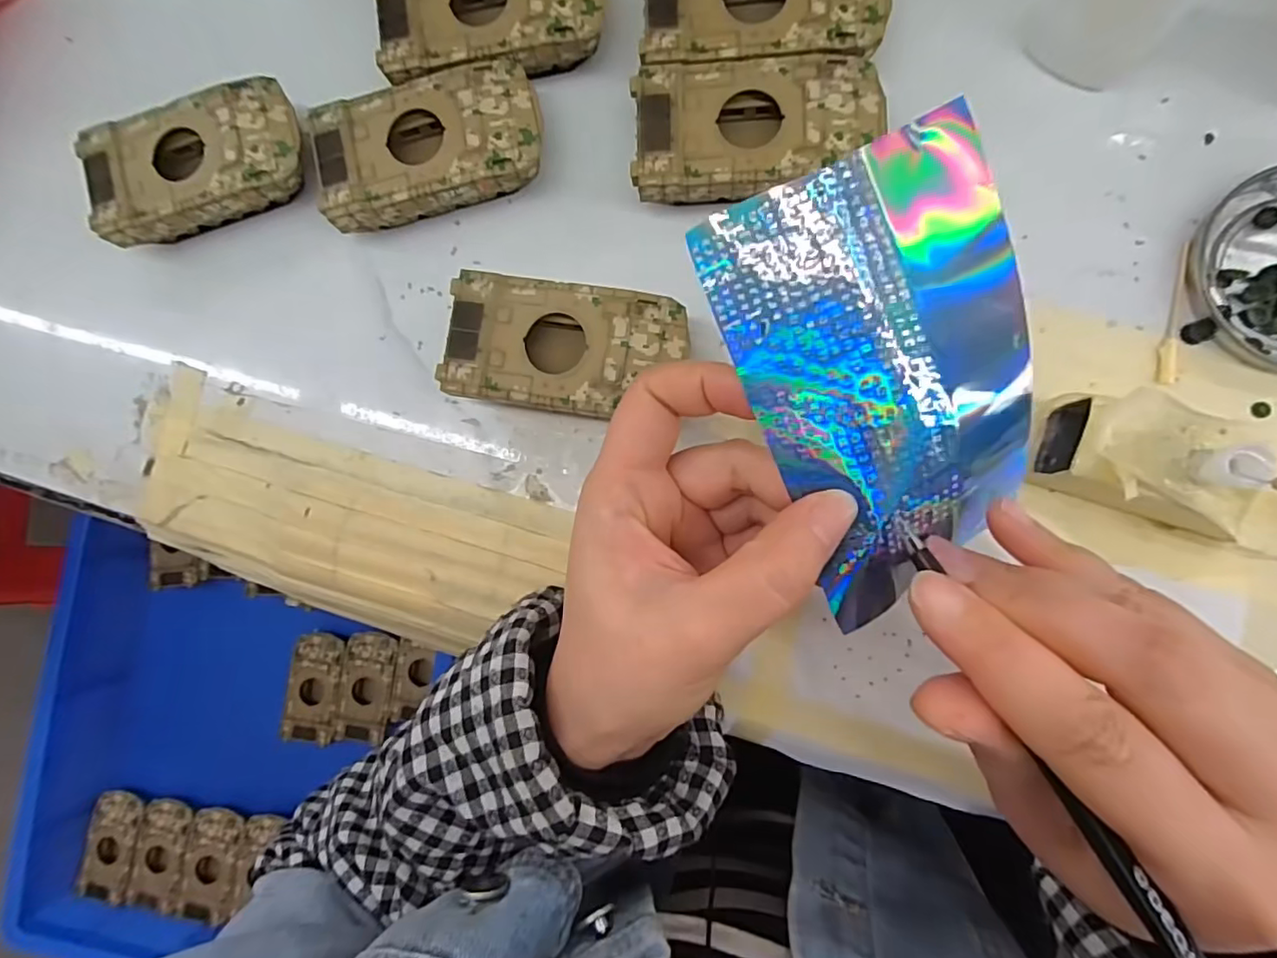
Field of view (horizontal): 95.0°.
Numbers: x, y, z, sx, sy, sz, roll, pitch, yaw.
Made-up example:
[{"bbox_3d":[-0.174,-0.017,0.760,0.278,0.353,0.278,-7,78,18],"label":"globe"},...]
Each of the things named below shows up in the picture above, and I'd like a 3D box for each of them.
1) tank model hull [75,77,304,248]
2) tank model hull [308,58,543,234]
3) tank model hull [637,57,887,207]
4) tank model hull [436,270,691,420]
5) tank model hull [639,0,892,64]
[{"bbox_3d":[-0.194,-0.140,0.264,0.095,0.025,0.050,-15,84,5],"label":"tank model hull"},{"bbox_3d":[-0.088,-0.142,0.254,0.094,0.025,0.051,-13,85,5],"label":"tank model hull"},{"bbox_3d":[0.048,-0.138,0.240,0.095,0.027,0.055,-1,86,6],"label":"tank model hull"},{"bbox_3d":[-0.029,-0.052,0.243,0.094,0.026,0.051,9,87,7],"label":"tank model hull"},{"bbox_3d":[0.051,-0.191,0.242,0.095,0.025,0.049,0,86,6],"label":"tank model hull"}]

